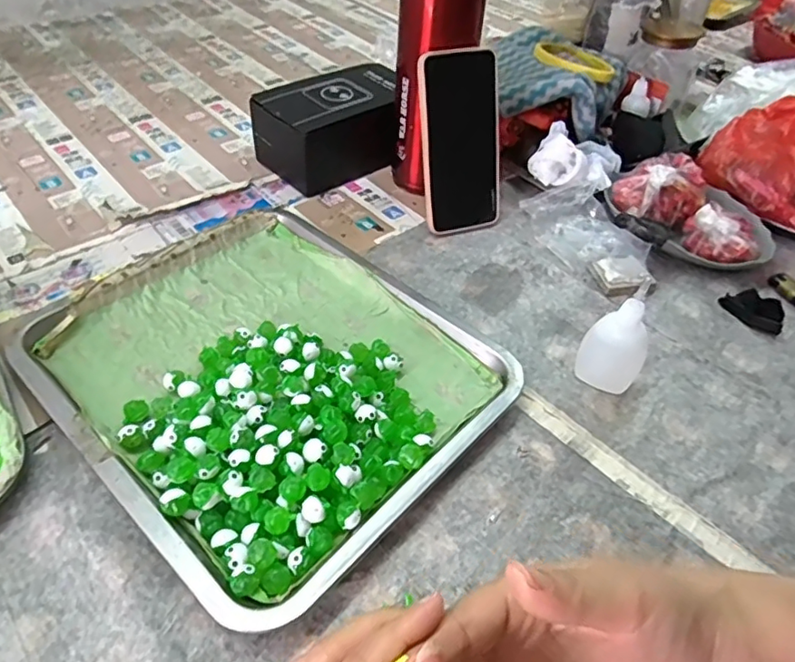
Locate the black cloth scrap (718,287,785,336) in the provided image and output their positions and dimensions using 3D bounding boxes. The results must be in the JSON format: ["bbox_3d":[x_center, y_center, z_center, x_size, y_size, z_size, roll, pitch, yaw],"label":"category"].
[{"bbox_3d":[0.318,-0.021,0.503,0.051,0.016,0.044,26,49,19],"label":"black cloth scrap"}]

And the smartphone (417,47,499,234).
[{"bbox_3d":[0.061,-0.180,0.541,0.077,0.162,0.014,-13,28,-13],"label":"smartphone"}]

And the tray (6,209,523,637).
[{"bbox_3d":[-0.094,0.025,0.417,0.301,0.026,0.259,35,52,25],"label":"tray"}]

